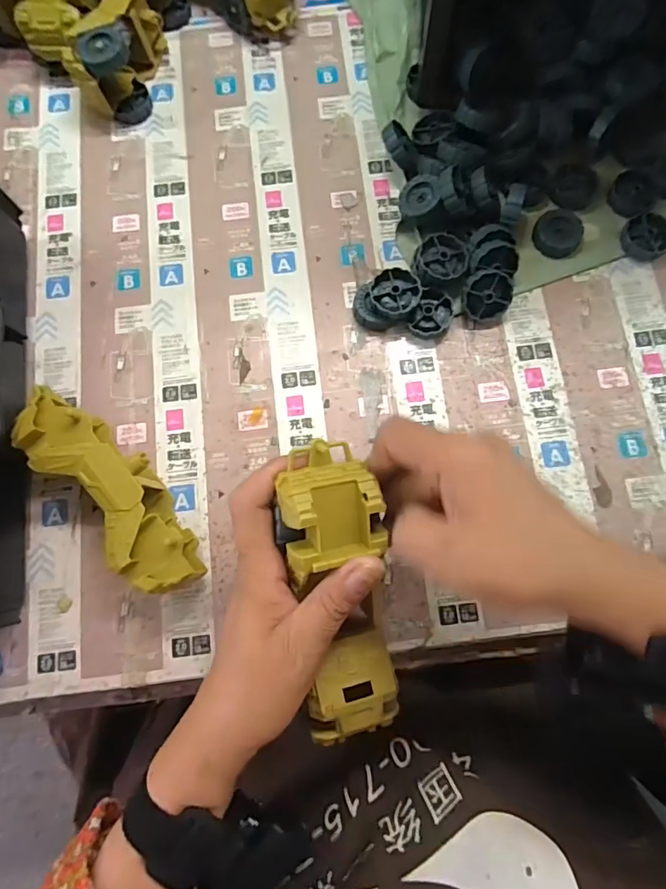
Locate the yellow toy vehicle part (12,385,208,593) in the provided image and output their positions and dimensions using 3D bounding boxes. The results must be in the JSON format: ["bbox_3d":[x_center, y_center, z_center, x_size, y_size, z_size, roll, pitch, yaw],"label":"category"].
[{"bbox_3d":[-0.153,0.031,0.346,0.053,0.059,0.169,-44,80,-8],"label":"yellow toy vehicle part"}]

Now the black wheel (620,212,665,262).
[{"bbox_3d":[0.259,-0.171,0.407,0.036,0.016,0.038,0,78,1],"label":"black wheel"}]

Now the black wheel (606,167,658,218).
[{"bbox_3d":[0.249,-0.209,0.411,0.035,0.015,0.037,0,78,1],"label":"black wheel"}]

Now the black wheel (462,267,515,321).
[{"bbox_3d":[0.123,-0.117,0.388,0.038,0.012,0.041,-35,117,12],"label":"black wheel"}]

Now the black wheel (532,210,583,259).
[{"bbox_3d":[0.188,-0.176,0.410,0.038,0.011,0.039,0,78,1],"label":"black wheel"}]

